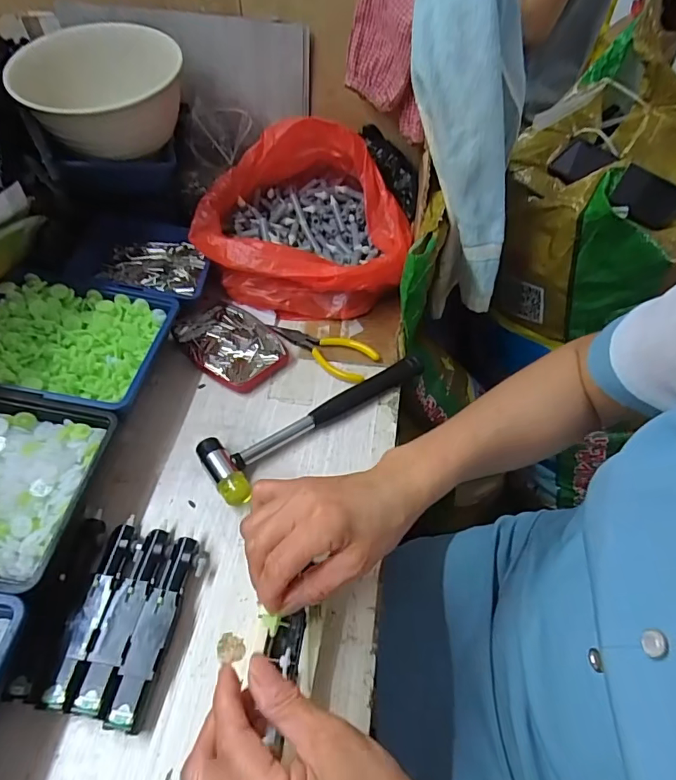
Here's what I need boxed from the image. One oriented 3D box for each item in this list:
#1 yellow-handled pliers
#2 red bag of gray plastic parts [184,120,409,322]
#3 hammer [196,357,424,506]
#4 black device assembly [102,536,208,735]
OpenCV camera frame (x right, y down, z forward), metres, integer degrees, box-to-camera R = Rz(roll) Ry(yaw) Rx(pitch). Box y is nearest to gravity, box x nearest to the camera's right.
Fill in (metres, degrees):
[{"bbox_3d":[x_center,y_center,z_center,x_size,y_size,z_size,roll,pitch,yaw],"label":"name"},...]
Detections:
[{"bbox_3d":[-0.019,-0.046,0.504,0.119,0.011,0.046,26,54,18],"label":"yellow-handled pliers"},{"bbox_3d":[-0.038,-0.200,0.557,0.242,0.135,0.211,-1,50,-3],"label":"red bag of gray plastic parts"},{"bbox_3d":[-0.015,0.022,0.450,0.229,0.021,0.061,-30,57,-24],"label":"hammer"},{"bbox_3d":[-0.124,0.163,0.332,0.029,0.021,0.118,11,51,7],"label":"black device assembly"}]

